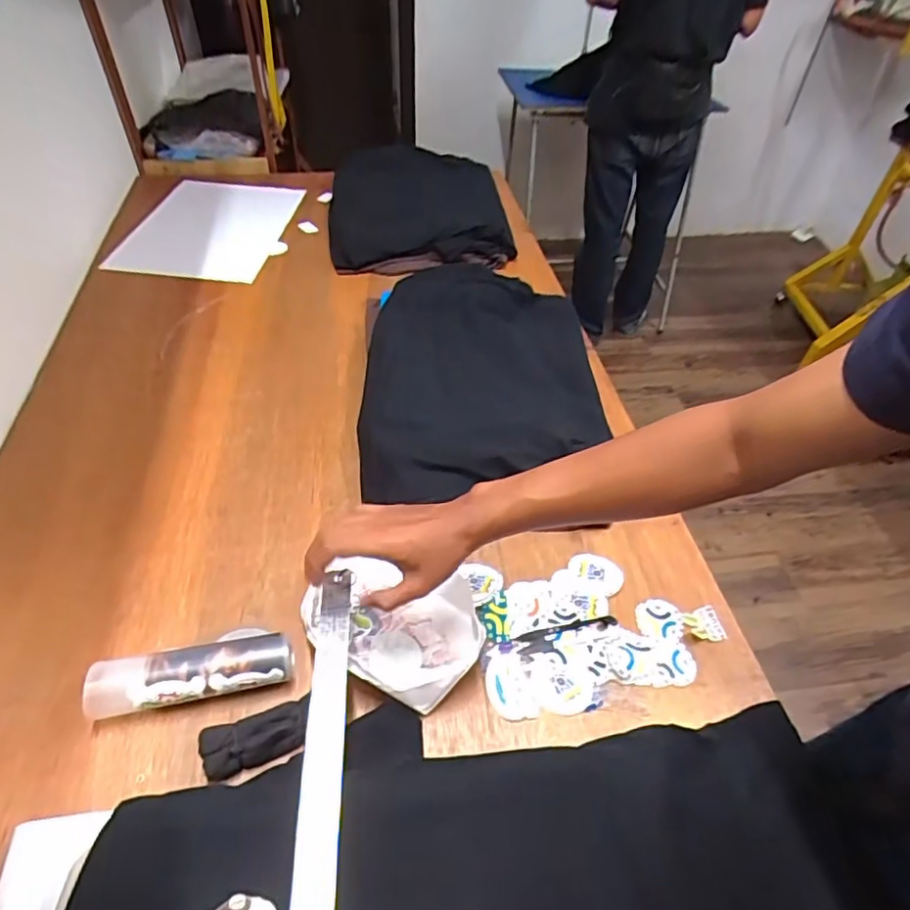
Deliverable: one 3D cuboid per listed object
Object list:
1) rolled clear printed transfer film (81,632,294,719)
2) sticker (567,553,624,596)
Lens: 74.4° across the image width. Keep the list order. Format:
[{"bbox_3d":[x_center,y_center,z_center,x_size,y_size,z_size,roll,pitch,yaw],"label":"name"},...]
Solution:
[{"bbox_3d":[-0.259,0.221,0.594,0.189,0.045,0.054,-8,48,-12],"label":"rolled clear printed transfer film"},{"bbox_3d":[0.169,0.142,0.721,0.066,0.004,0.051,13,47,7],"label":"sticker"}]

